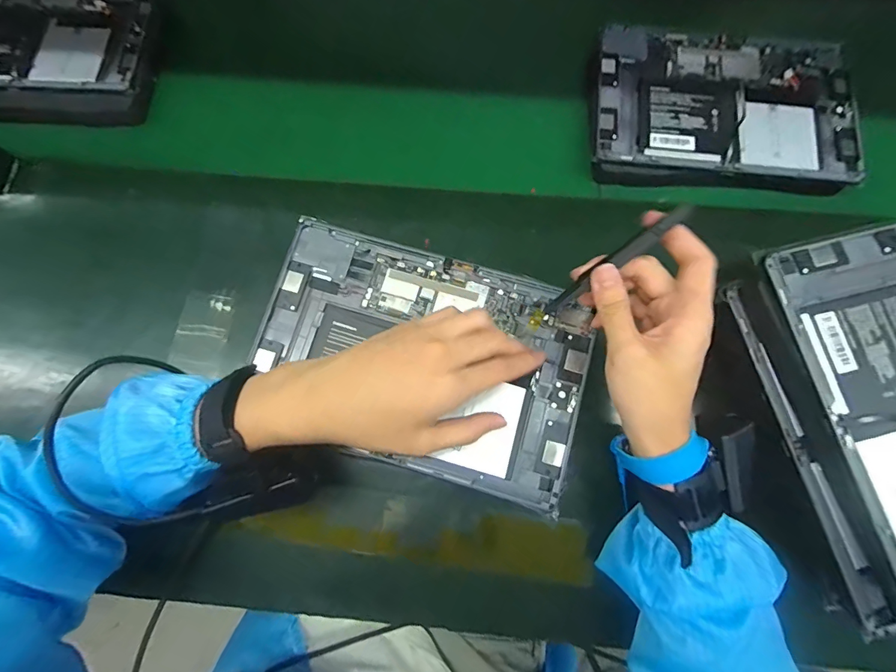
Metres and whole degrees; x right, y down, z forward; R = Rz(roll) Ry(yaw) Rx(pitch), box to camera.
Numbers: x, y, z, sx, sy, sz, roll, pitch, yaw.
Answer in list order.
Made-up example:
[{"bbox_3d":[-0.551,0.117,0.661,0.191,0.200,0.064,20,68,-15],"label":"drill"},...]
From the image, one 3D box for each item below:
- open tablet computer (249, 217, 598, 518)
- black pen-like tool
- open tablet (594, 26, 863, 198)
[{"bbox_3d":[-0.021,0.016,0.331,0.253,0.017,0.162,17,76,5],"label":"open tablet computer"},{"bbox_3d":[0.112,-0.049,0.283,0.109,0.008,0.011,-39,77,17],"label":"black pen-like tool"},{"bbox_3d":[0.275,-0.229,0.427,0.255,0.023,0.175,3,75,1],"label":"open tablet"}]

